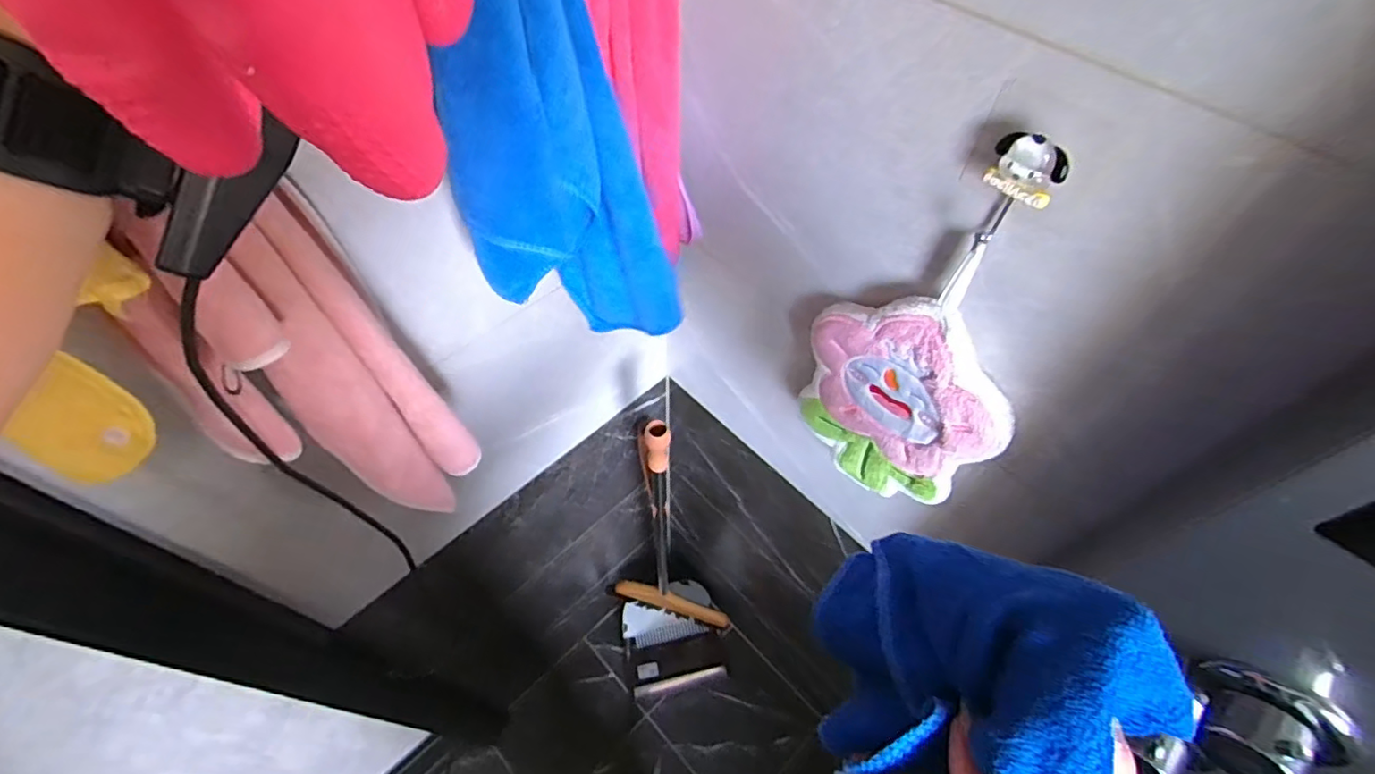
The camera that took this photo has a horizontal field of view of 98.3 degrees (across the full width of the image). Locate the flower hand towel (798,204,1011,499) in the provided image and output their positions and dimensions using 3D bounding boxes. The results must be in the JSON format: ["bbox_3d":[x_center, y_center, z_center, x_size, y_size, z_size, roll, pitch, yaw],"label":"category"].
[{"bbox_3d":[0.188,-0.007,0.512,0.032,0.300,0.174,-37,65,-23],"label":"flower hand towel"}]

